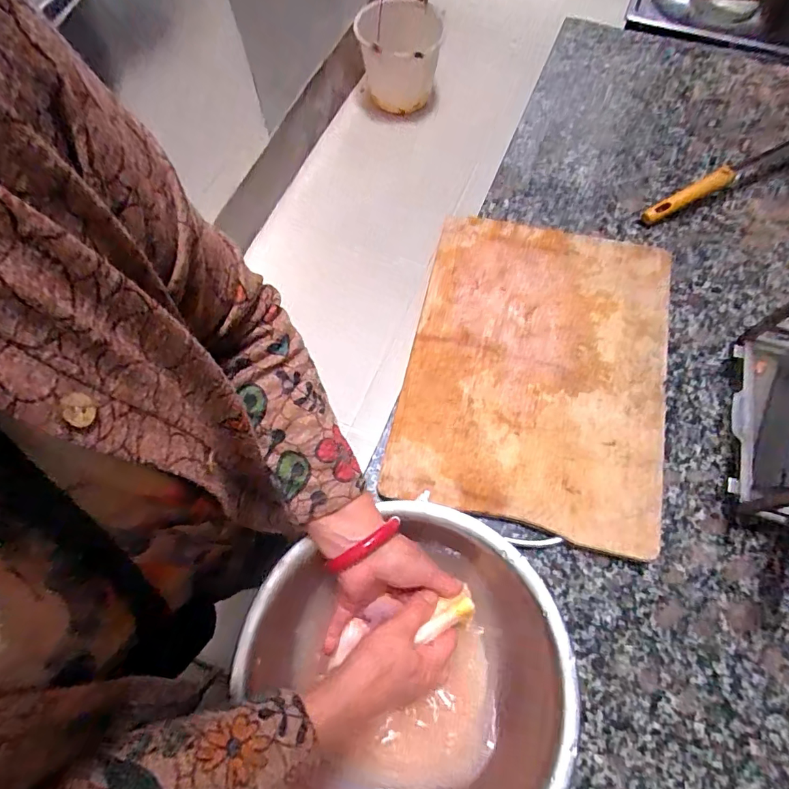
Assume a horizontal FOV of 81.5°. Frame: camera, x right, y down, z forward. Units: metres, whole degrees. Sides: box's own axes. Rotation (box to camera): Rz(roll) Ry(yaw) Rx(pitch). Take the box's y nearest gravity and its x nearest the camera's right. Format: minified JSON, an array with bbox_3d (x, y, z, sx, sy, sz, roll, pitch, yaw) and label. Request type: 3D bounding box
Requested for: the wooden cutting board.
[{"bbox_3d":[0.168,-0.034,0.552,0.291,0.027,0.379,12,71,7],"label":"wooden cutting board"}]

